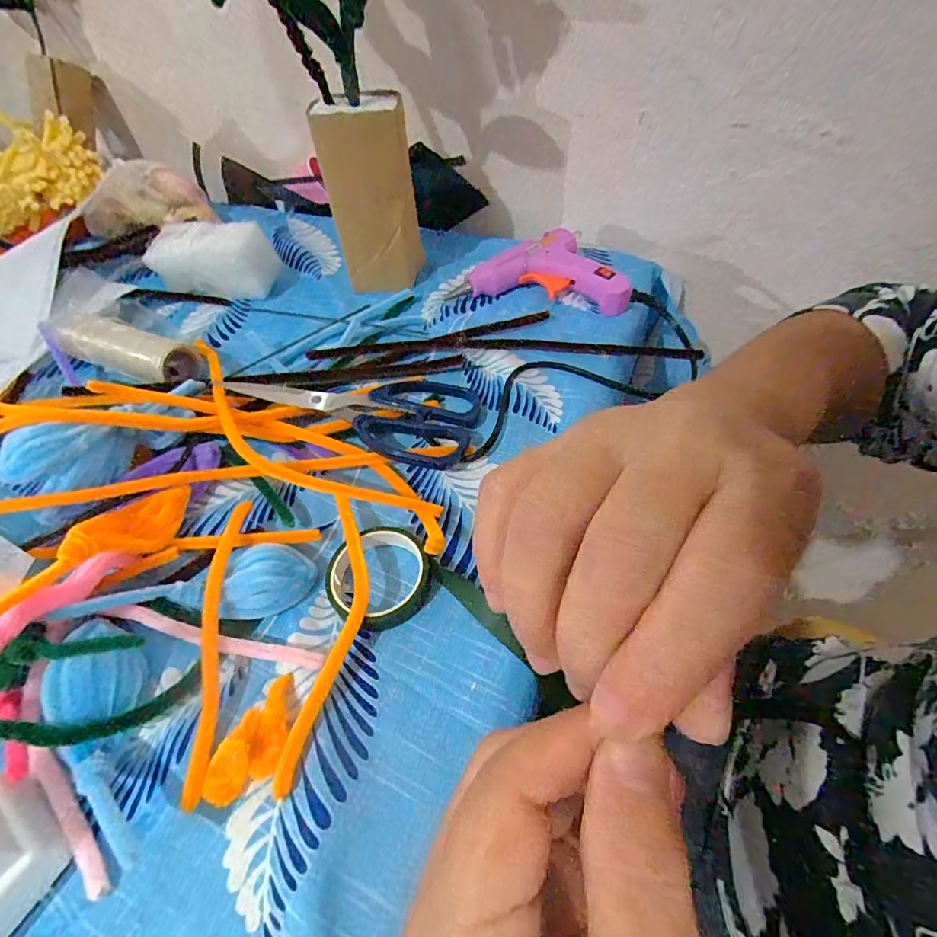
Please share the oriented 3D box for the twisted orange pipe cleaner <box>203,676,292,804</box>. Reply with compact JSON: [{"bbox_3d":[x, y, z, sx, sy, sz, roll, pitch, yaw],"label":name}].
[{"bbox_3d":[-0.090,0.118,0.208,0.023,0.013,0.050,20,57,19],"label":"twisted orange pipe cleaner"}]

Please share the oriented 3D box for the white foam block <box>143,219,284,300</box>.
[{"bbox_3d":[-0.230,-0.188,0.433,0.112,0.047,0.043,7,54,10],"label":"white foam block"}]

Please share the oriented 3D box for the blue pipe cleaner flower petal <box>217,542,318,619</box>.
[{"bbox_3d":[-0.105,0.059,0.252,0.044,0.018,0.038,1,53,5],"label":"blue pipe cleaner flower petal"}]

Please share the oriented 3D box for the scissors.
[{"bbox_3d":[-0.082,-0.044,0.328,0.173,0.015,0.074,9,54,11],"label":"scissors"}]

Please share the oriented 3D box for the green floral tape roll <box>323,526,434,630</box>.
[{"bbox_3d":[-0.047,0.057,0.251,0.054,0.014,0.049,-37,59,-22],"label":"green floral tape roll"}]

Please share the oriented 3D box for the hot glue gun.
[{"bbox_3d":[0.065,-0.165,0.399,0.136,0.029,0.066,13,55,14],"label":"hot glue gun"}]

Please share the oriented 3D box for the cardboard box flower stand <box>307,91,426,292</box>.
[{"bbox_3d":[-0.076,-0.215,0.388,0.065,0.129,0.035,-11,53,-3],"label":"cardboard box flower stand"}]

